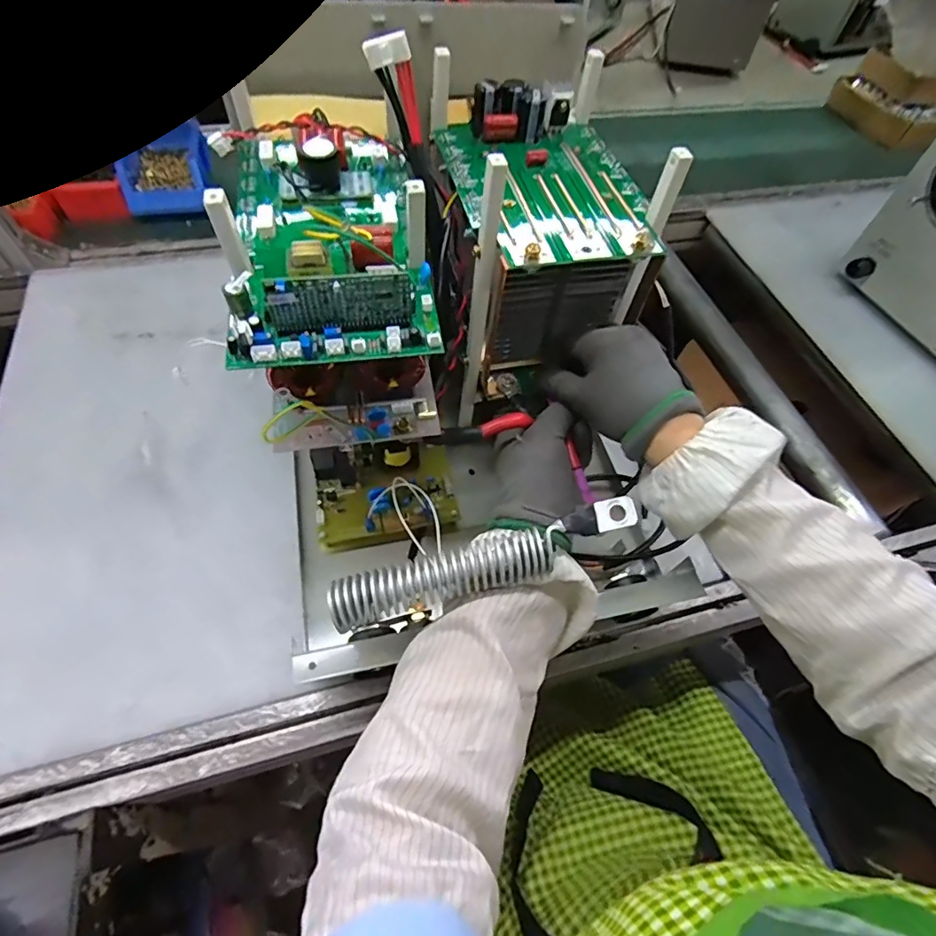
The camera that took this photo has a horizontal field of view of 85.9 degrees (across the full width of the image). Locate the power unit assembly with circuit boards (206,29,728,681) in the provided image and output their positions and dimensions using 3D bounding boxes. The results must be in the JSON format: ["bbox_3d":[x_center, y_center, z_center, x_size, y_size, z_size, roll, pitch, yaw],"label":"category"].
[{"bbox_3d":[-0.006,-0.088,0.412,0.299,0.284,0.358,-11,60,-12],"label":"power unit assembly with circuit boards"}]

